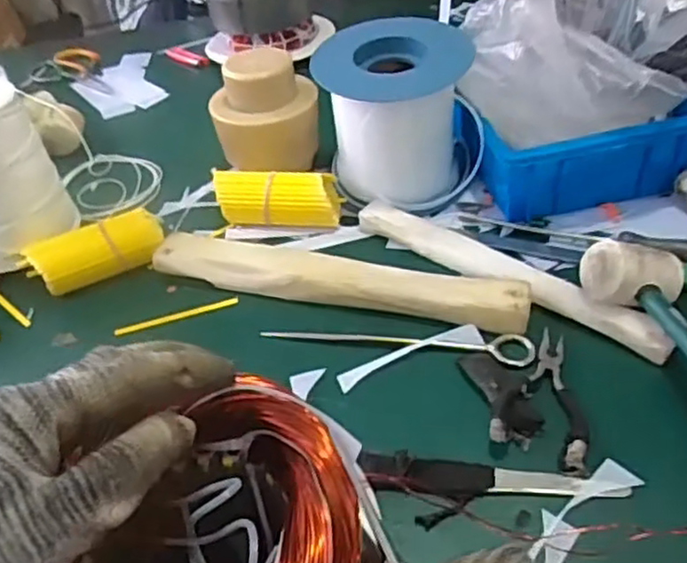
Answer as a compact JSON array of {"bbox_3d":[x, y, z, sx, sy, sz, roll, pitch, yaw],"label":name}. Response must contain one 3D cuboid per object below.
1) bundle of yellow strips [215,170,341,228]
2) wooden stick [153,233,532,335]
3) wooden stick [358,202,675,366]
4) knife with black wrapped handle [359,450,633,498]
[{"bbox_3d":[-0.068,-0.083,0.706,0.125,0.051,0.050,-2,42,6],"label":"bundle of yellow strips"},{"bbox_3d":[-0.010,0.001,0.616,0.334,0.030,0.042,8,44,17],"label":"wooden stick"},{"bbox_3d":[0.135,-0.008,0.609,0.299,0.026,0.030,27,51,32],"label":"wooden stick"},{"bbox_3d":[0.097,0.129,0.460,0.170,0.011,0.024,1,42,10],"label":"knife with black wrapped handle"}]

